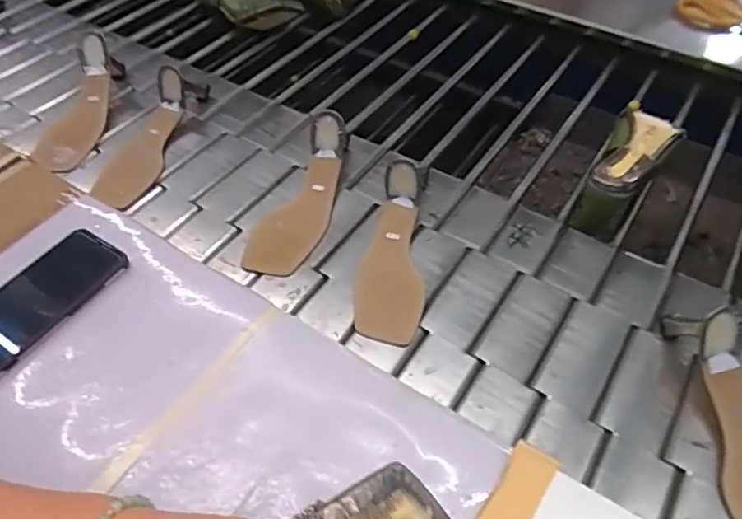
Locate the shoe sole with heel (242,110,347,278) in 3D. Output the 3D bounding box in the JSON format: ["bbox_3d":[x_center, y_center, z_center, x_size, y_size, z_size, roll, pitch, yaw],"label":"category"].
[{"bbox_3d":[-0.082,-0.073,0.650,0.079,0.051,0.216,17,68,13],"label":"shoe sole with heel"}]

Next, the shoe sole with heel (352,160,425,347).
[{"bbox_3d":[0.019,-0.009,0.590,0.075,0.052,0.200,3,53,0],"label":"shoe sole with heel"}]

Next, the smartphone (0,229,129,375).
[{"bbox_3d":[-0.314,0.038,0.516,0.073,0.012,0.163,32,59,14],"label":"smartphone"}]

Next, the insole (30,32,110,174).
[{"bbox_3d":[-0.396,-0.210,0.751,0.083,0.045,0.211,9,75,8],"label":"insole"}]

